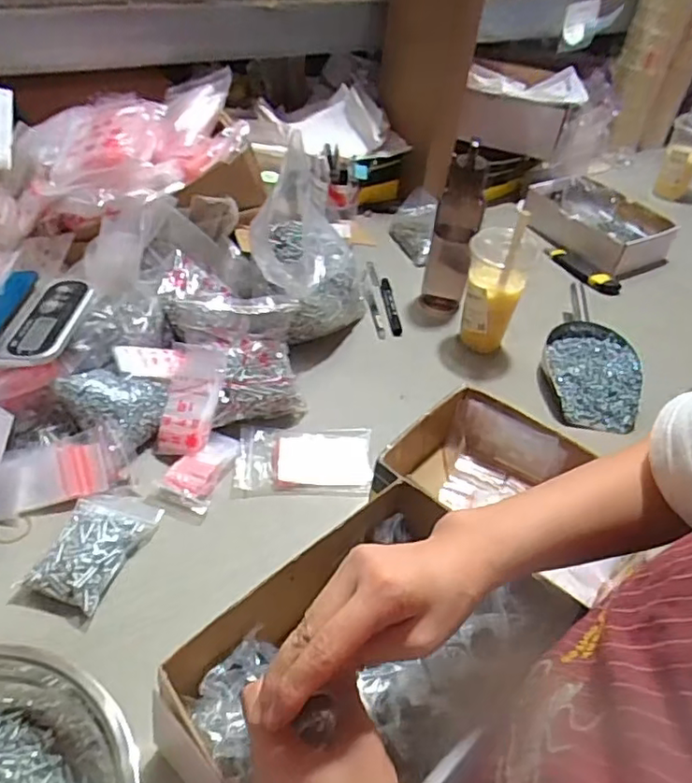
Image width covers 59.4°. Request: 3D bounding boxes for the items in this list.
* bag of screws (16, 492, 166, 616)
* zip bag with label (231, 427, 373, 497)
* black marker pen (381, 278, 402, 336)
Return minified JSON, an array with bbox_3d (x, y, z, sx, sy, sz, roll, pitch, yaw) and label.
[{"bbox_3d":[-0.243,0.145,0.587,0.078,0.025,0.119,16,43,10],"label":"bag of screws"},{"bbox_3d":[-0.047,0.078,0.696,0.151,0.018,0.091,1,43,-6],"label":"zip bag with label"},{"bbox_3d":[0.070,-0.134,0.950,0.017,0.018,0.132,0,43,-7],"label":"black marker pen"}]

